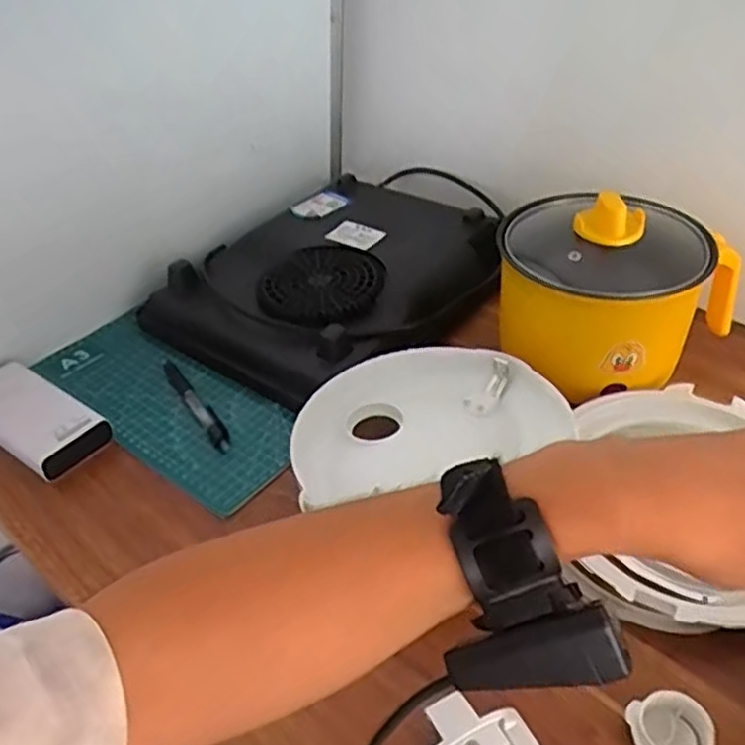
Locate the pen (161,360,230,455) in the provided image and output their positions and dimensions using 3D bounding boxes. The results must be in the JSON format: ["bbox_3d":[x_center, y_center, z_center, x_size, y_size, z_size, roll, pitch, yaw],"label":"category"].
[{"bbox_3d":[-0.162,0.022,0.638,0.016,0.010,0.153,-23,42,-24],"label":"pen"}]

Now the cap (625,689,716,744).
[{"bbox_3d":[0.165,0.199,0.390,0.038,0.024,0.038,-2,38,1],"label":"cap"}]

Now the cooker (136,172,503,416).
[{"bbox_3d":[-0.043,-0.098,0.728,0.278,0.071,0.301,28,47,33],"label":"cooker"}]

